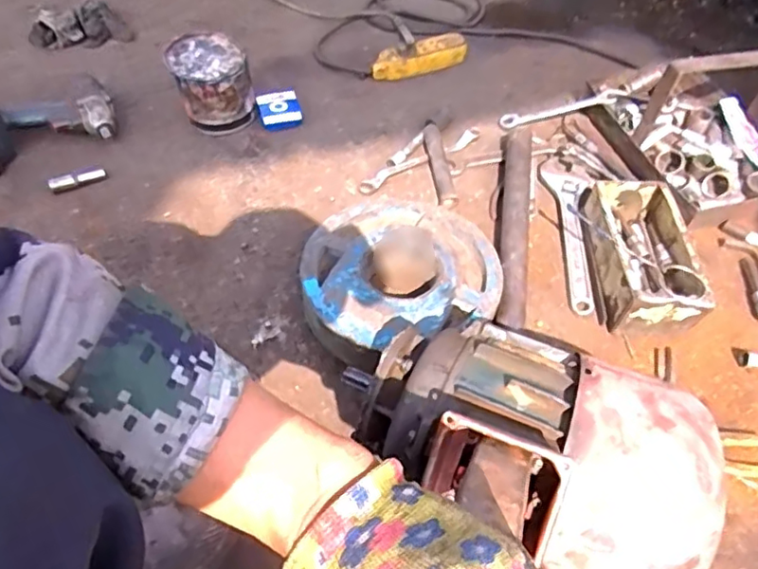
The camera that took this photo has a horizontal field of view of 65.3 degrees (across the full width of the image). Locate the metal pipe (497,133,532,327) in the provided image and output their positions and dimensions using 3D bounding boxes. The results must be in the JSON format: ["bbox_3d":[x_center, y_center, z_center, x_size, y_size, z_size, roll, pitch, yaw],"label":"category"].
[{"bbox_3d":[0.191,-0.091,0.833,0.043,0.044,0.368,9,54,5],"label":"metal pipe"}]

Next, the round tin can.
[{"bbox_3d":[-0.270,-0.324,0.965,0.121,0.112,0.130,-21,57,-17],"label":"round tin can"}]

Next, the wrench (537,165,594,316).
[{"bbox_3d":[0.281,-0.071,0.843,0.060,0.020,0.263,-1,55,-2],"label":"wrench"}]

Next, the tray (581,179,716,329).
[{"bbox_3d":[0.343,-0.041,0.779,0.119,0.075,0.215,0,53,-1],"label":"tray"}]

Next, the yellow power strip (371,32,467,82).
[{"bbox_3d":[0.074,-0.408,1.062,0.185,0.041,0.060,-22,57,-17],"label":"yellow power strip"}]

